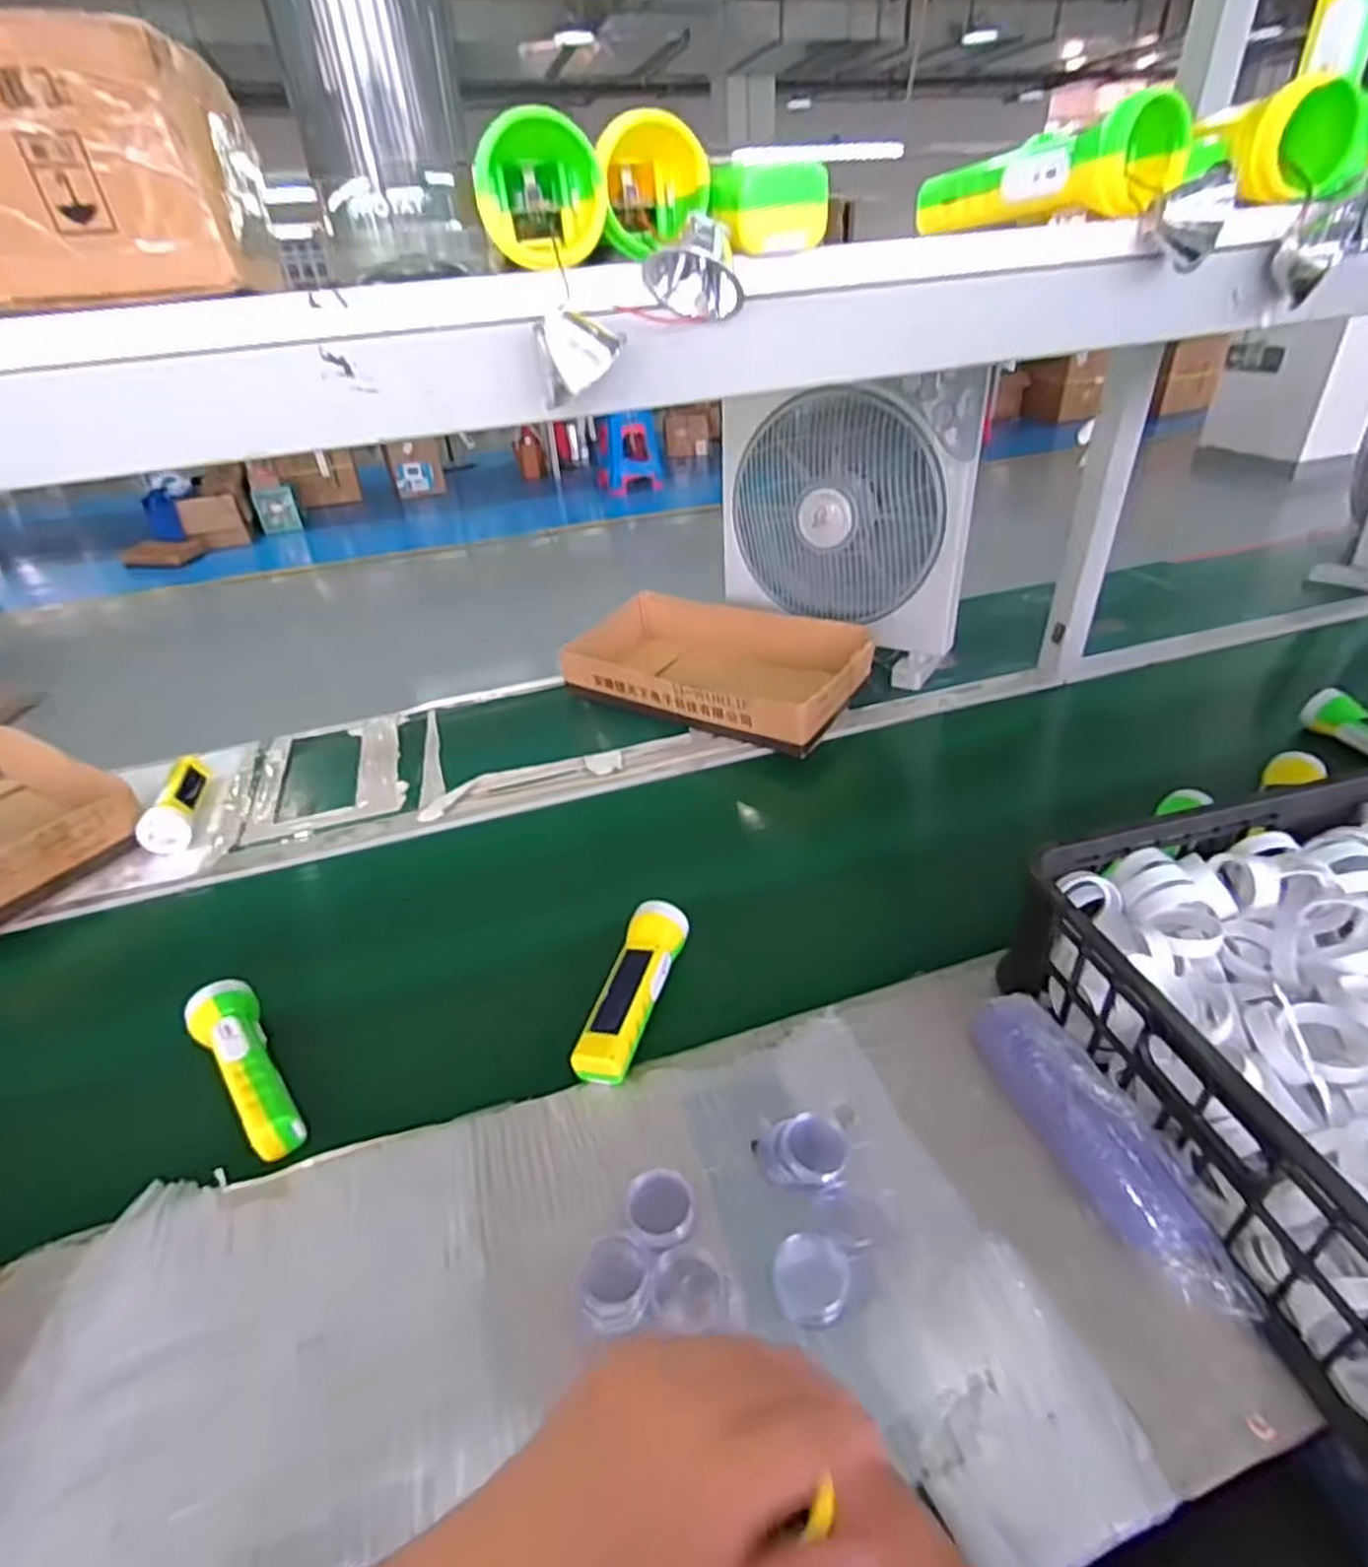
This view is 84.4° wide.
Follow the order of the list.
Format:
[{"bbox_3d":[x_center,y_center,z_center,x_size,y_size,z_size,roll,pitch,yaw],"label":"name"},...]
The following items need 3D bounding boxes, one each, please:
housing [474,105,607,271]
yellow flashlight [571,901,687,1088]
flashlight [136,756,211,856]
[{"bbox_3d":[-0.061,-0.251,0.323,0.050,0.048,0.056,-8,35,-6],"label":"housing"},{"bbox_3d":[-0.044,0.174,0.645,0.050,0.037,0.172,9,37,17],"label":"yellow flashlight"},{"bbox_3d":[-0.630,0.020,0.938,0.051,0.042,0.168,-13,36,-14],"label":"flashlight"}]

